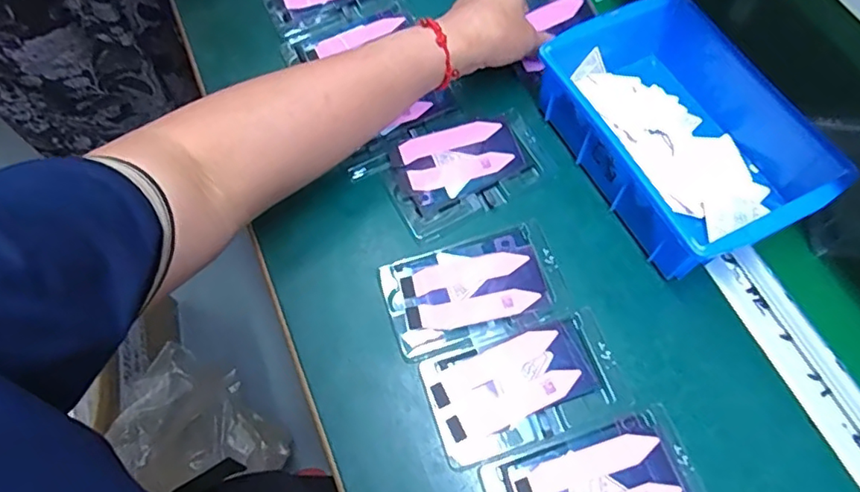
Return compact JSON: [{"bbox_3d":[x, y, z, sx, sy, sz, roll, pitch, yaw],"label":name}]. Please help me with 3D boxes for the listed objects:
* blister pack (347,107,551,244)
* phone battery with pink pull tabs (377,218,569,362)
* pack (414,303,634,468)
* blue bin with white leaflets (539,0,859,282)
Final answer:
[{"bbox_3d":[0.021,-0.064,0.452,0.139,0.004,0.093,-27,68,-9],"label":"blister pack"},{"bbox_3d":[0.032,0.030,0.410,0.126,0.007,0.077,-17,67,-5],"label":"phone battery with pink pull tabs"},{"bbox_3d":[0.063,0.092,0.379,0.129,0.005,0.074,-20,67,-6],"label":"pack"},{"bbox_3d":[0.195,-0.090,0.428,0.156,0.059,0.202,-25,68,-8],"label":"blue bin with white leaflets"}]

